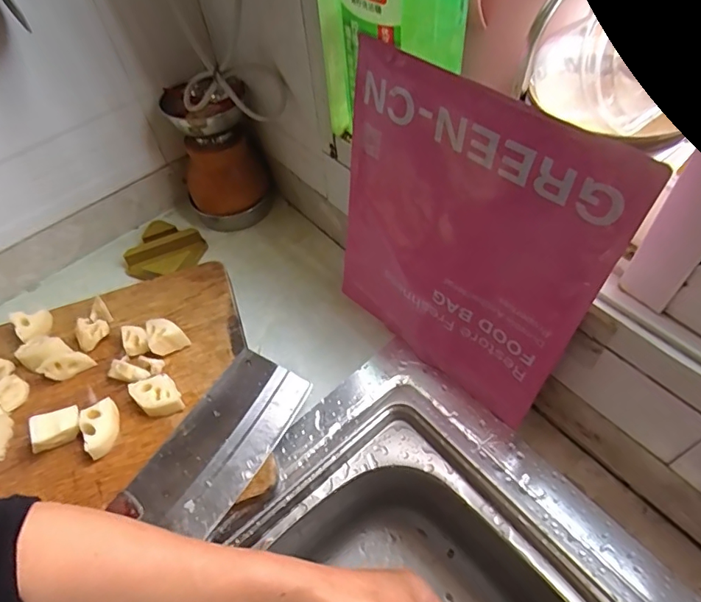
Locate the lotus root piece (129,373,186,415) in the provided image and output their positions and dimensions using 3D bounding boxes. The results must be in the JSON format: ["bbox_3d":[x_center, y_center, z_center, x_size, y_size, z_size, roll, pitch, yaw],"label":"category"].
[{"bbox_3d":[-0.200,0.099,0.508,0.040,0.024,0.045,-35,58,-19],"label":"lotus root piece"}]

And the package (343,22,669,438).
[{"bbox_3d":[0.092,-0.044,0.460,0.017,0.299,0.257,-31,57,-30],"label":"package"}]

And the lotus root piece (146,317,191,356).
[{"bbox_3d":[-0.207,0.039,0.550,0.037,0.031,0.039,-27,56,-14],"label":"lotus root piece"}]

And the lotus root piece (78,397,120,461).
[{"bbox_3d":[-0.247,0.129,0.493,0.035,0.030,0.046,-24,55,-12],"label":"lotus root piece"}]

